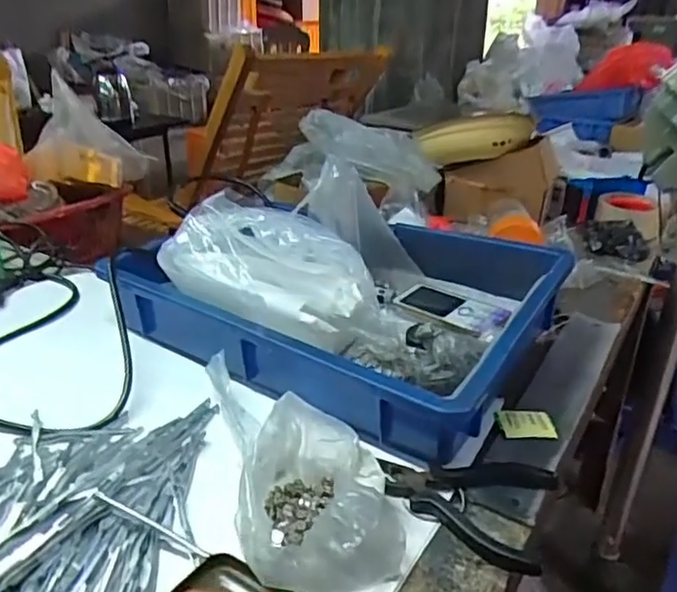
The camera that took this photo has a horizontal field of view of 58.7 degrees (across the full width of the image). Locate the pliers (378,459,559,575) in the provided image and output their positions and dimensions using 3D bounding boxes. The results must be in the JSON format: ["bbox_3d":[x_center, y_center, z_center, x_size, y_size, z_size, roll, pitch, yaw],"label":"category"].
[{"bbox_3d":[0.088,0.146,0.421,0.120,0.018,0.078,7,26,13],"label":"pliers"}]

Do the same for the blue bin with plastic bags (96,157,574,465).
[{"bbox_3d":[-0.008,-0.026,0.612,0.402,0.150,0.272,16,30,30],"label":"blue bin with plastic bags"}]

